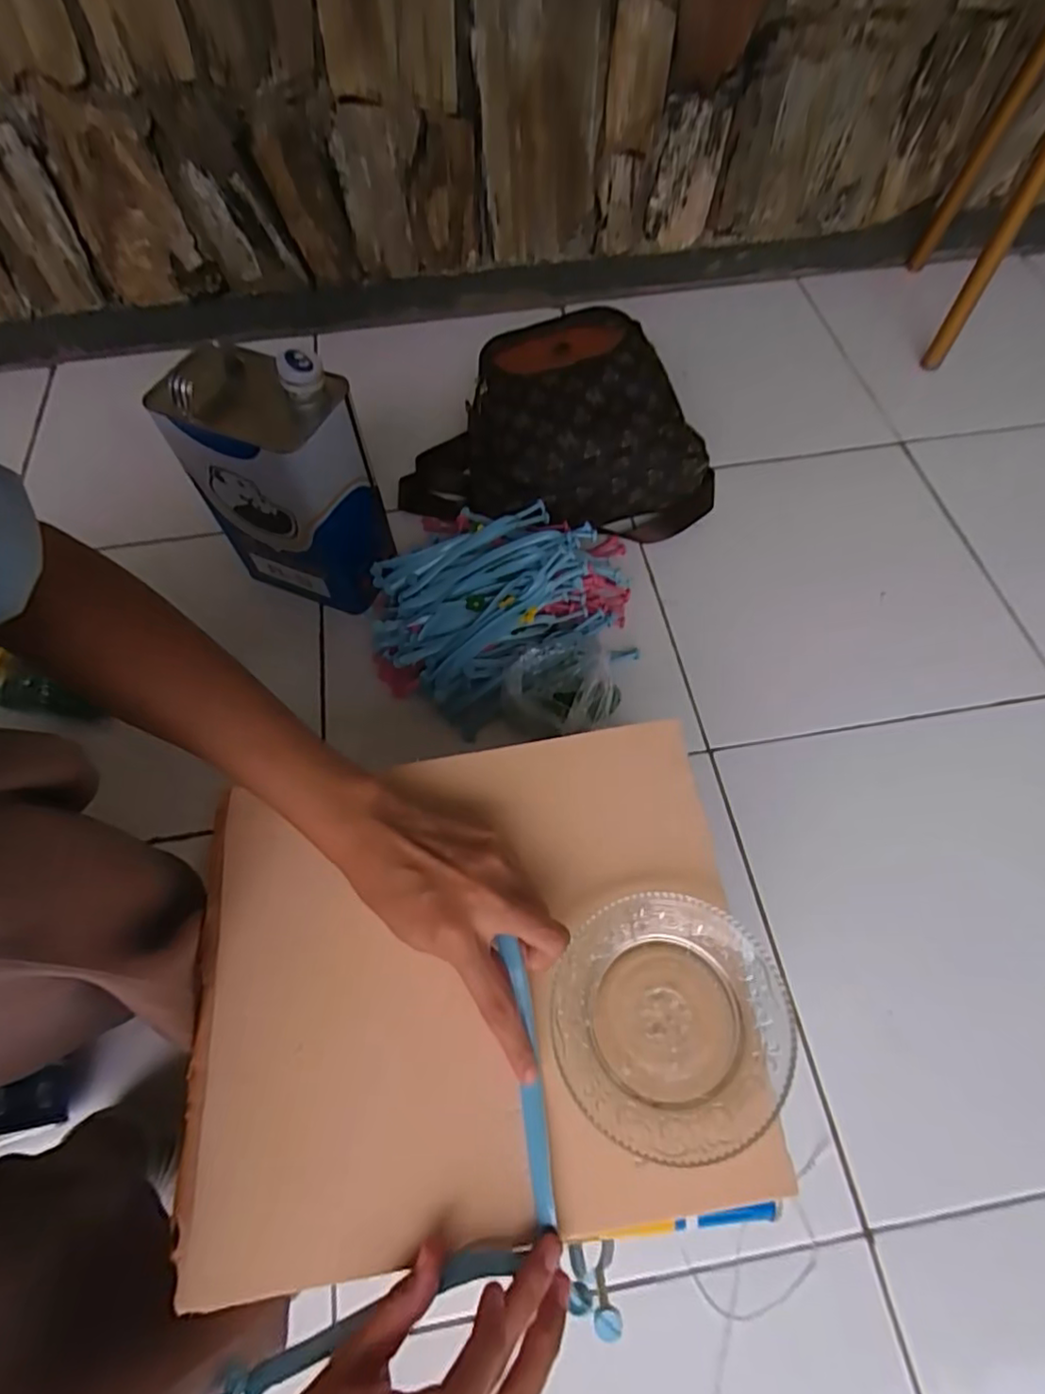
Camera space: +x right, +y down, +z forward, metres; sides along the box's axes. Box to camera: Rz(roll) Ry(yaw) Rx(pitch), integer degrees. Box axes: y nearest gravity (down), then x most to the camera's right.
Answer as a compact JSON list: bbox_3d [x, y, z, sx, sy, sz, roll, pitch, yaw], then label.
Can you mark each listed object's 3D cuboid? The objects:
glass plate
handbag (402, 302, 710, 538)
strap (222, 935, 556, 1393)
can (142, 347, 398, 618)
[{"bbox_3d":[0.073,0.161,0.311,0.111,0.019,0.112,0,63,1],"label":"glass plate"},{"bbox_3d":[0.031,-0.338,0.760,0.374,0.150,0.274,-8,63,-4],"label":"handbag"},{"bbox_3d":[-0.036,0.239,0.296,0.086,0.047,0.222,30,67,15],"label":"strap"},{"bbox_3d":[-0.250,-0.218,0.657,0.168,0.247,0.098,18,65,10],"label":"can"}]

